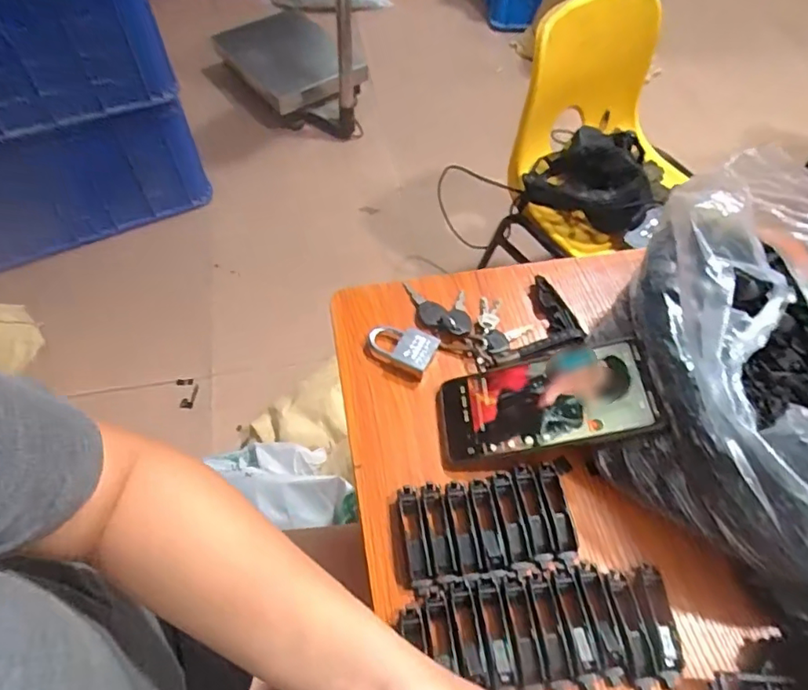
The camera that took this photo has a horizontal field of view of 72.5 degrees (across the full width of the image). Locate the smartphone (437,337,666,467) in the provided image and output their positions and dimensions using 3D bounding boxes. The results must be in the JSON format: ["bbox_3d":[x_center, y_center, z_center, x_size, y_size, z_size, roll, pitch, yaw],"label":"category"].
[{"bbox_3d":[0.108,0.046,0.438,0.167,0.009,0.079,-15,56,15],"label":"smartphone"}]

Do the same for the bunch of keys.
[{"bbox_3d":[0.053,-0.027,0.512,0.112,0.016,0.068,32,62,18],"label":"bunch of keys"}]

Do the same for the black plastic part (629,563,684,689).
[{"bbox_3d":[0.172,0.191,0.379,0.022,0.018,0.072,-1,57,-2],"label":"black plastic part"}]

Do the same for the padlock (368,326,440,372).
[{"bbox_3d":[-0.002,0.001,0.493,0.059,0.019,0.034,24,59,13],"label":"padlock"}]

